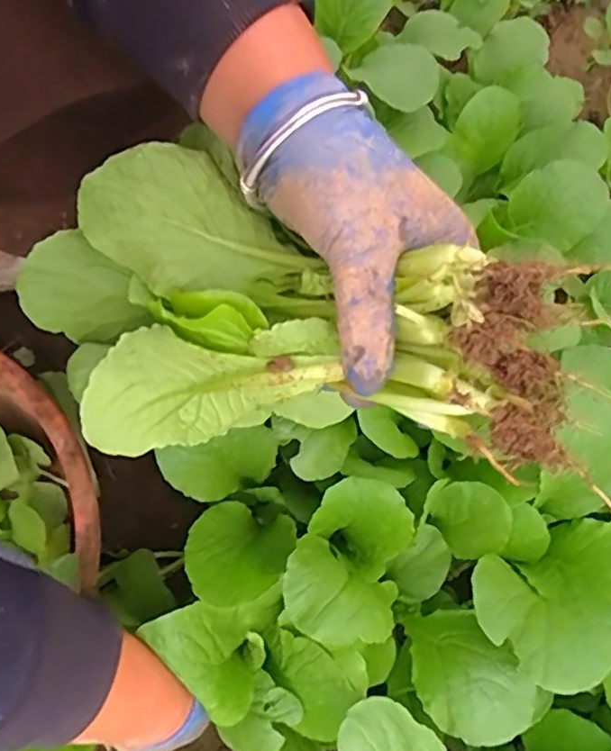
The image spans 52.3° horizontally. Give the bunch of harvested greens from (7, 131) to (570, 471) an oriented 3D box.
[{"bbox_3d":[-0.020,-0.022,0.289,0.264,0.093,0.129,11,75,28],"label":"bunch of harvested greens"}]

